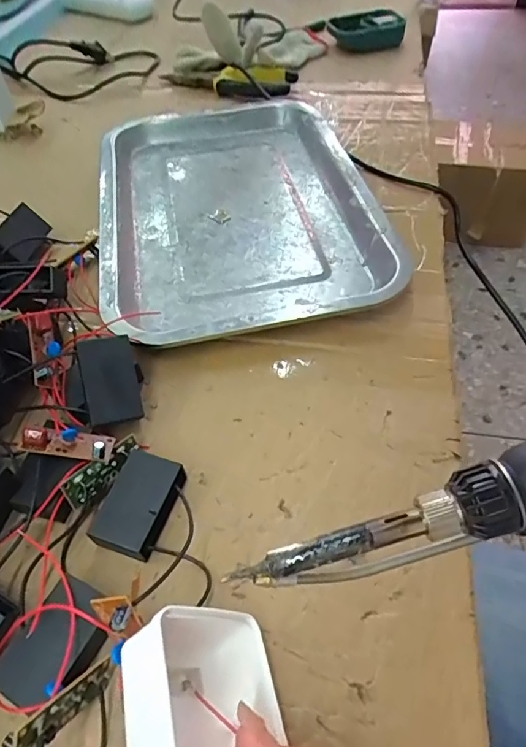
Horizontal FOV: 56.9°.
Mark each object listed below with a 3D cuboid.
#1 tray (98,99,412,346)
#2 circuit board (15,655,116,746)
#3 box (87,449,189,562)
[{"bbox_3d":[-0.024,-0.141,0.399,0.209,0.022,0.301,-11,52,-4],"label":"tray"},{"bbox_3d":[-0.073,0.125,0.183,0.005,0.014,0.046,25,15,22],"label":"circuit board"},{"bbox_3d":[-0.061,0.066,0.244,0.034,0.018,0.049,13,54,14],"label":"box"}]

